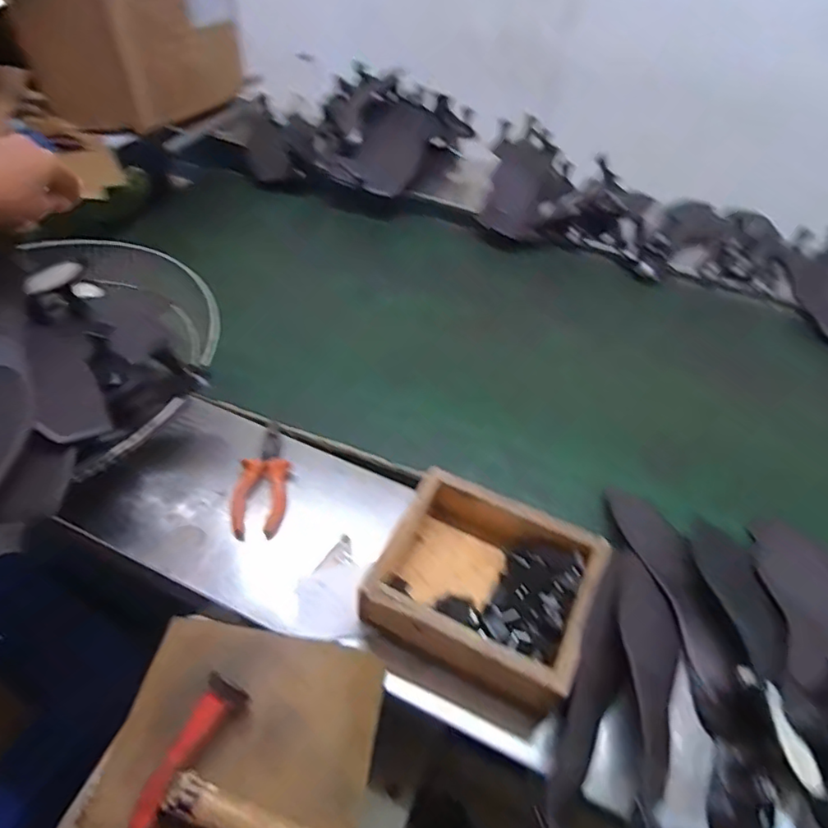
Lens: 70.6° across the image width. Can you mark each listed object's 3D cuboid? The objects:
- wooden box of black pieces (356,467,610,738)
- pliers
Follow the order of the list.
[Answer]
[{"bbox_3d":[0.063,0.153,0.524,0.178,0.063,0.164,22,49,16],"label":"wooden box of black pieces"},{"bbox_3d":[-0.157,0.065,0.622,0.055,0.016,0.142,4,47,0],"label":"pliers"}]

